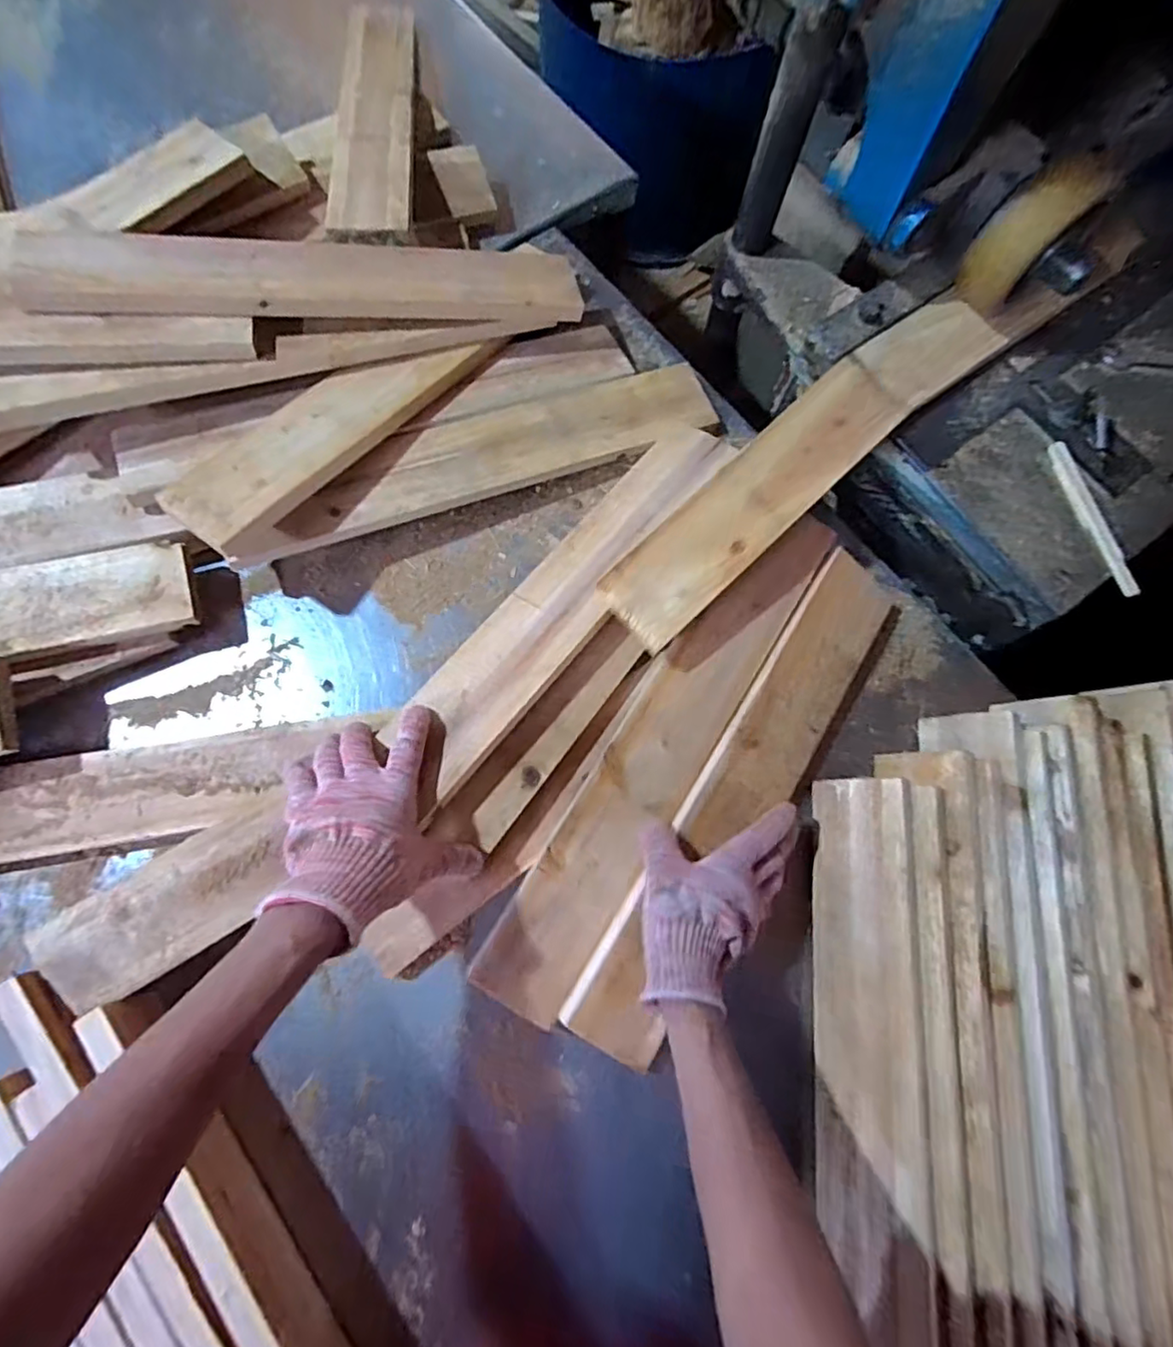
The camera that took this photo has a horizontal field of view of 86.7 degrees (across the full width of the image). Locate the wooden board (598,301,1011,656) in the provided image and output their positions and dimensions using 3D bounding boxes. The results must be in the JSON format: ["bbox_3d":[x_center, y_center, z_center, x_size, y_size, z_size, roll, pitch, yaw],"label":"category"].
[{"bbox_3d":[0.200,-0.197,0.558,0.451,0.032,0.080,-41,78,-11],"label":"wooden board"}]

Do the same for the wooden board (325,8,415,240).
[{"bbox_3d":[-0.235,-0.634,0.698,0.078,0.014,0.467,-3,64,-8],"label":"wooden board"}]

